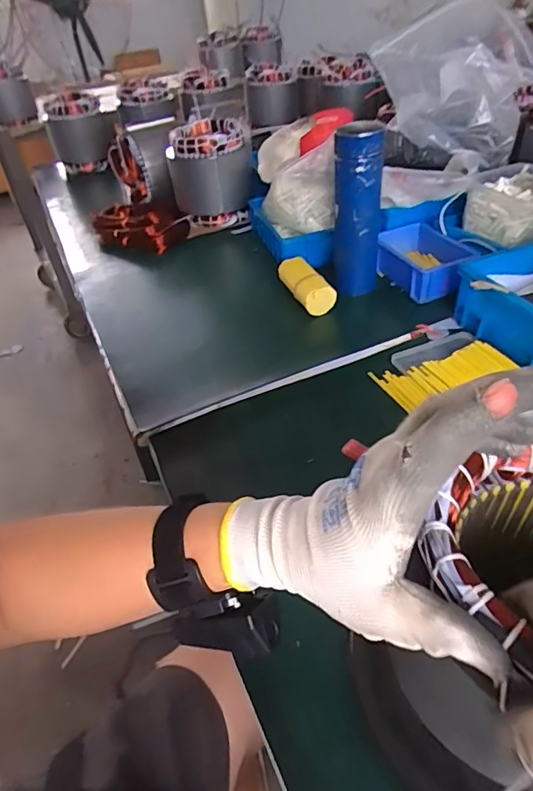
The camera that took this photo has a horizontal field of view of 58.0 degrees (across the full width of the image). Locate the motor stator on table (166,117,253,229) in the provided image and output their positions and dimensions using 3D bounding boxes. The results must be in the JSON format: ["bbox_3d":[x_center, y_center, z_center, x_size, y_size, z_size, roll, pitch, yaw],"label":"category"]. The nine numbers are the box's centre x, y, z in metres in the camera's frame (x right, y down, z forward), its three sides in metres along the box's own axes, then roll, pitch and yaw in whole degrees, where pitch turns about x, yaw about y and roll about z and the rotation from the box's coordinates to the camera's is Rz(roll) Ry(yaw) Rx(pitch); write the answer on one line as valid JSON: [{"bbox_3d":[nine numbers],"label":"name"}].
[{"bbox_3d":[-0.106,-0.441,0.946,0.156,0.158,0.139,-7,42,-2],"label":"motor stator on table"}]

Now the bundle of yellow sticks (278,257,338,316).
[{"bbox_3d":[0.055,-0.163,0.703,0.043,0.037,0.120,-18,43,-13],"label":"bundle of yellow sticks"}]

